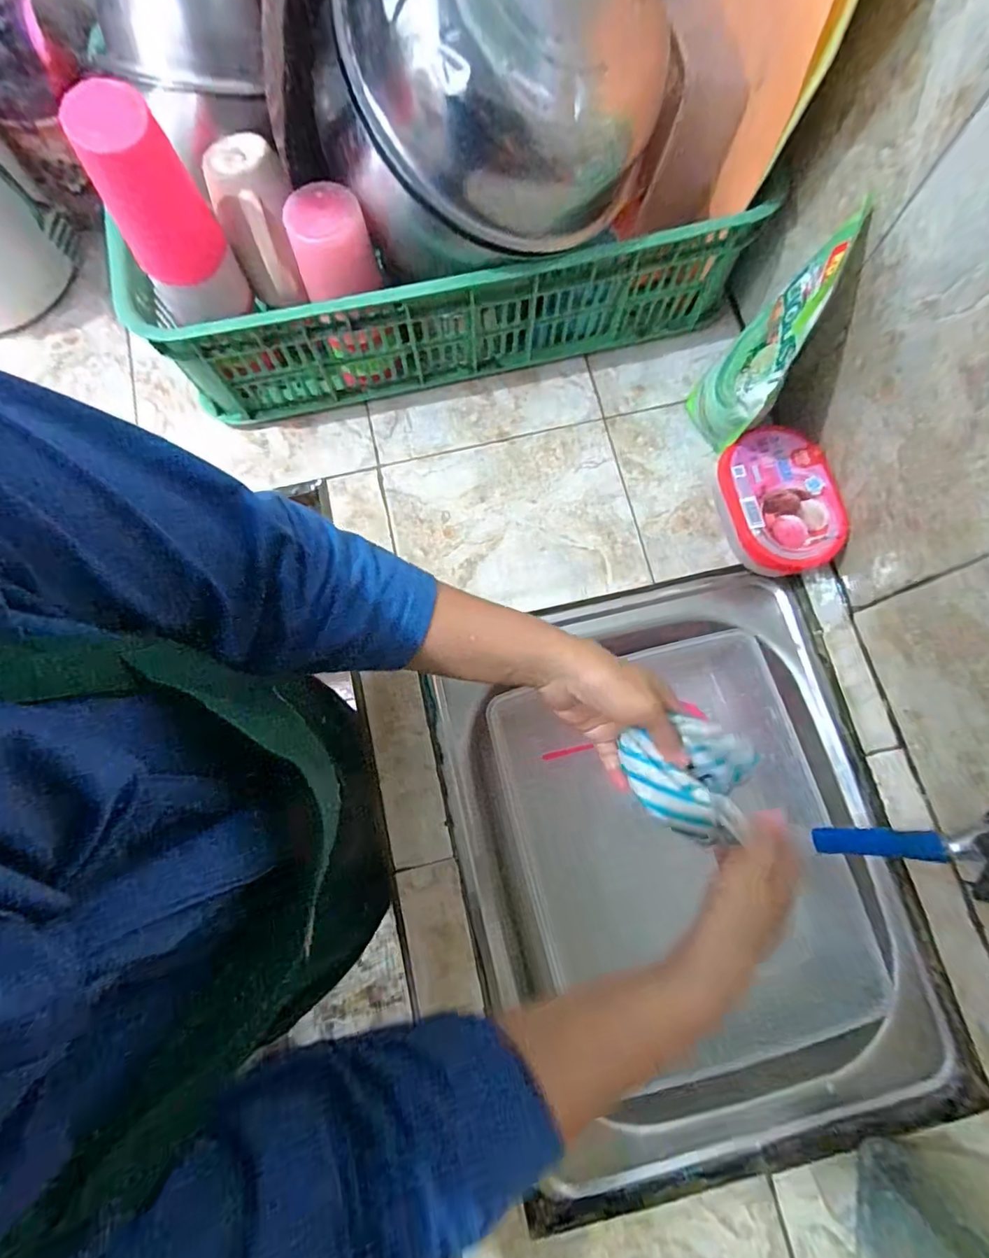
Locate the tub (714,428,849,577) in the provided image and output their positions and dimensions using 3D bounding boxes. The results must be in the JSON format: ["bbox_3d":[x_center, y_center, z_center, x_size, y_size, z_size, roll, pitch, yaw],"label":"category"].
[{"bbox_3d":[0.281,-0.122,0.542,0.105,0.051,0.140,-8,77,-1],"label":"tub"}]

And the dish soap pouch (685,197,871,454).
[{"bbox_3d":[0.238,-0.254,0.502,0.060,0.190,0.132,26,78,7],"label":"dish soap pouch"}]

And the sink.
[{"bbox_3d":[0.166,0.222,0.574,0.389,0.163,0.494,-13,77,-2],"label":"sink"}]

